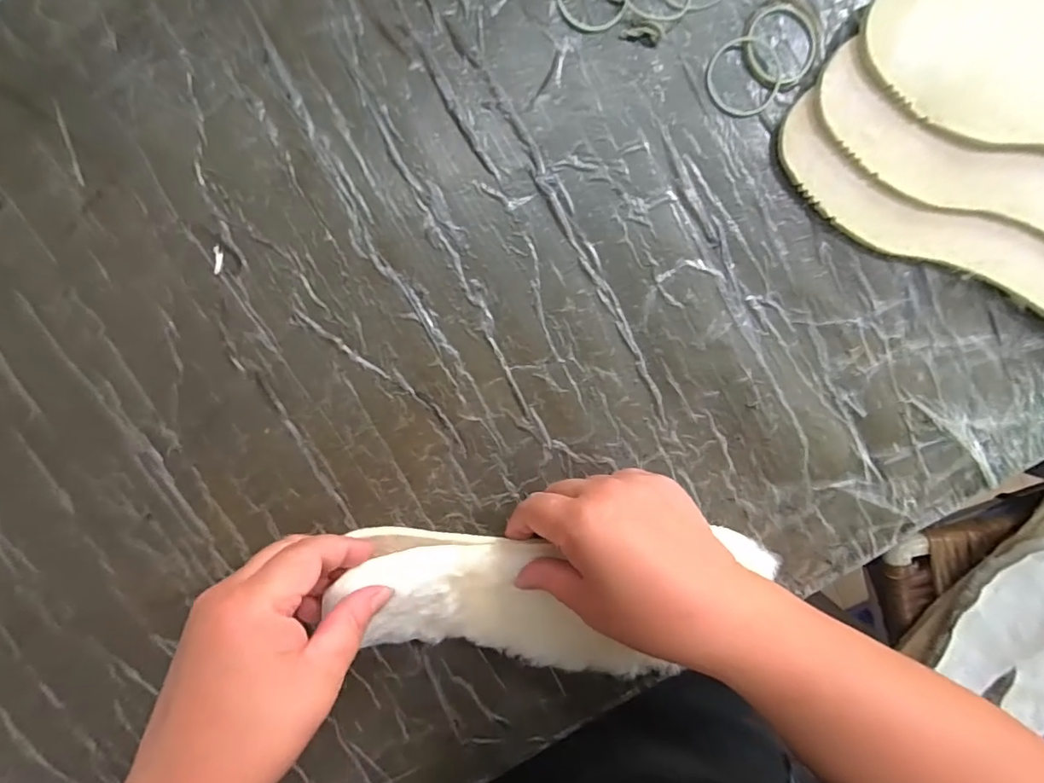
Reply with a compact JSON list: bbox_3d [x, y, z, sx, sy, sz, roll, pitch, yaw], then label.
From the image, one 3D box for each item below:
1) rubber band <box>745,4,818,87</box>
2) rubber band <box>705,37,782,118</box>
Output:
[{"bbox_3d":[0.149,-0.197,0.291,0.039,0.004,0.042,-1,97,-4],"label":"rubber band"},{"bbox_3d":[0.128,-0.181,0.295,0.041,0.005,0.042,-1,97,-4],"label":"rubber band"}]

